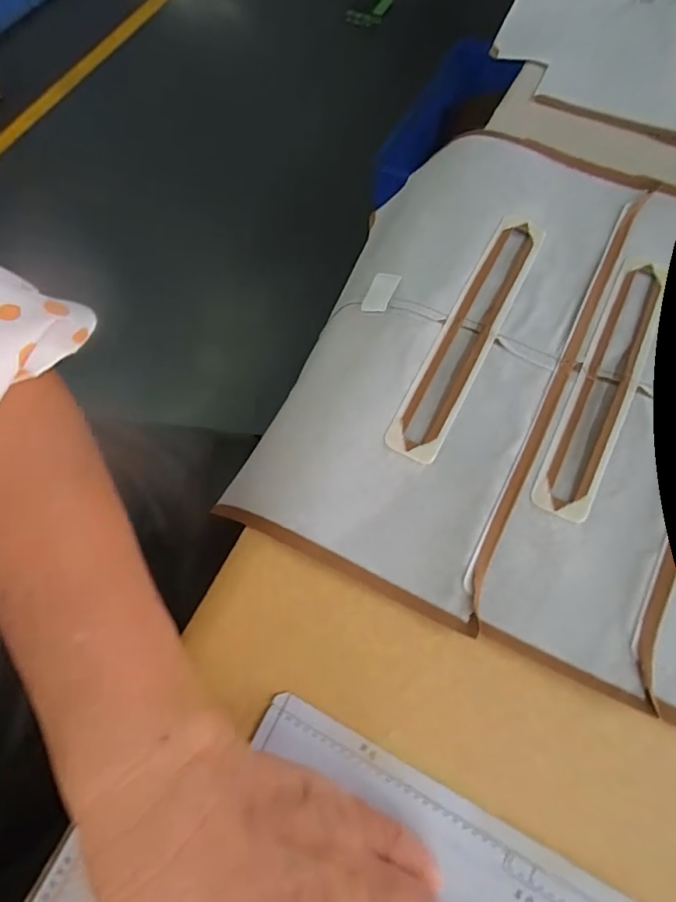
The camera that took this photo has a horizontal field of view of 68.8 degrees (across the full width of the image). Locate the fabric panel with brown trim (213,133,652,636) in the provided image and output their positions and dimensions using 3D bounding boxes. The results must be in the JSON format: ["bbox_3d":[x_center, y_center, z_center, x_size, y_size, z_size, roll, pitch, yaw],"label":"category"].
[{"bbox_3d":[0.067,-0.081,0.339,0.169,0.043,0.340,26,72,10],"label":"fabric panel with brown trim"}]

